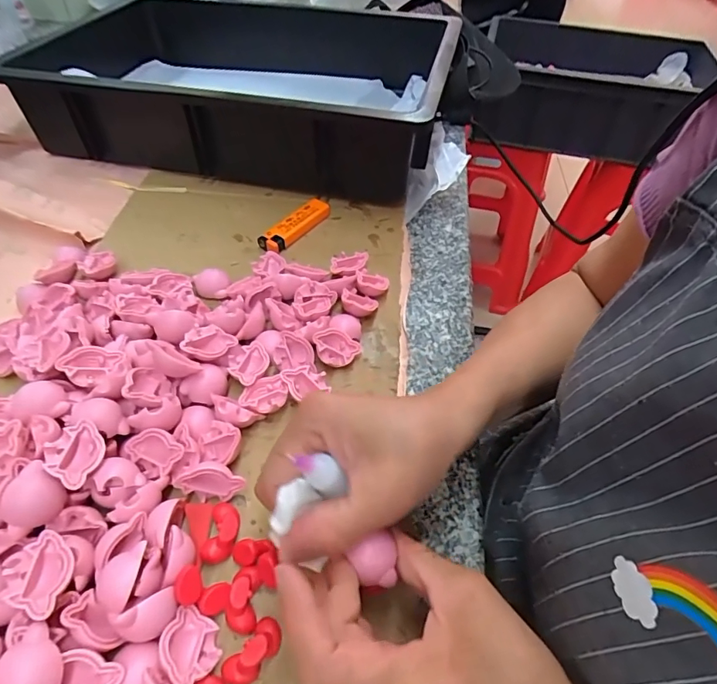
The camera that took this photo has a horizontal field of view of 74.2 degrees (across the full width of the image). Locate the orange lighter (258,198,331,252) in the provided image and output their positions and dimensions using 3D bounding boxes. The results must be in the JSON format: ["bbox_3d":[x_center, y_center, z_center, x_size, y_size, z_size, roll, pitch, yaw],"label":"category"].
[{"bbox_3d":[-0.056,-0.108,0.435,0.021,0.014,0.080,30,54,22],"label":"orange lighter"}]

